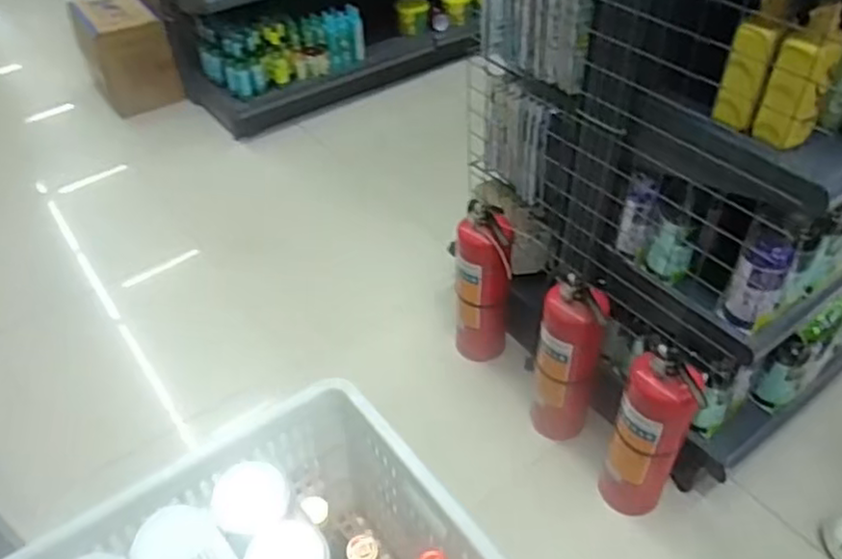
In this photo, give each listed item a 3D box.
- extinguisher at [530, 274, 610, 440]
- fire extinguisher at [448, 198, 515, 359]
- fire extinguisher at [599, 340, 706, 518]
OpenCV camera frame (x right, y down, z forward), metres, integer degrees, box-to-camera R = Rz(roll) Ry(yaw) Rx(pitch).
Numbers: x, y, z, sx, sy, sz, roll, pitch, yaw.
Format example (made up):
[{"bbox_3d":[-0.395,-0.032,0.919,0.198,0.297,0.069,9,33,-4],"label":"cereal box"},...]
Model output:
[{"bbox_3d":[0.315,0.180,1.474,0.128,0.437,0.110,13,45,16],"label":"extinguisher"},{"bbox_3d":[0.143,0.004,1.619,0.136,0.384,0.147,3,43,6],"label":"fire extinguisher"},{"bbox_3d":[0.448,0.313,1.342,0.127,0.489,0.108,25,49,26],"label":"fire extinguisher"}]

